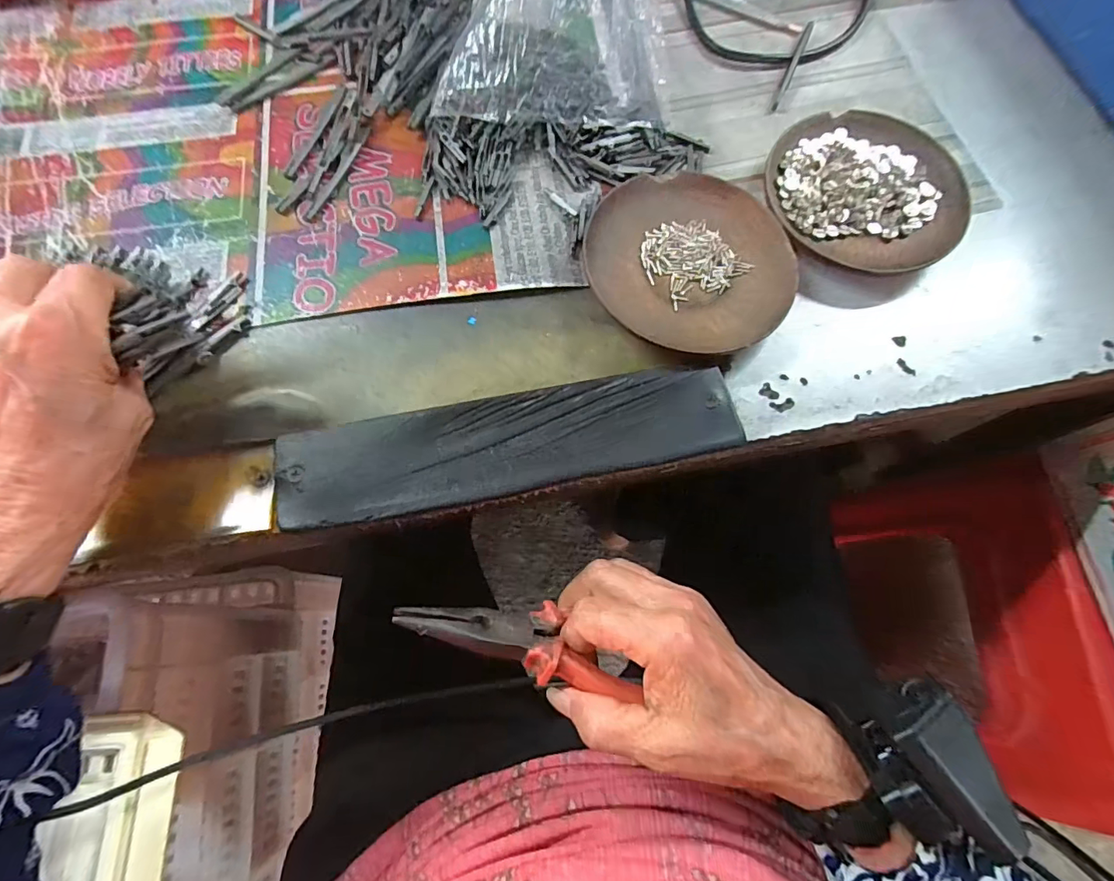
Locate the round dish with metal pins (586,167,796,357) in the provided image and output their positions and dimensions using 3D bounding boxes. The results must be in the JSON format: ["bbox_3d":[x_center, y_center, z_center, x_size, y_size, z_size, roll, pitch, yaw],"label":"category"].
[{"bbox_3d":[0.074,-0.100,0.283,0.112,0.022,0.106,0,71,0],"label":"round dish with metal pins"}]

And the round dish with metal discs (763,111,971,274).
[{"bbox_3d":[0.182,-0.150,0.304,0.110,0.017,0.105,0,71,0],"label":"round dish with metal discs"}]

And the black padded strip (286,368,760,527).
[{"bbox_3d":[-0.023,0.002,0.252,0.221,0.012,0.048,-11,72,-4],"label":"black padded strip"}]

